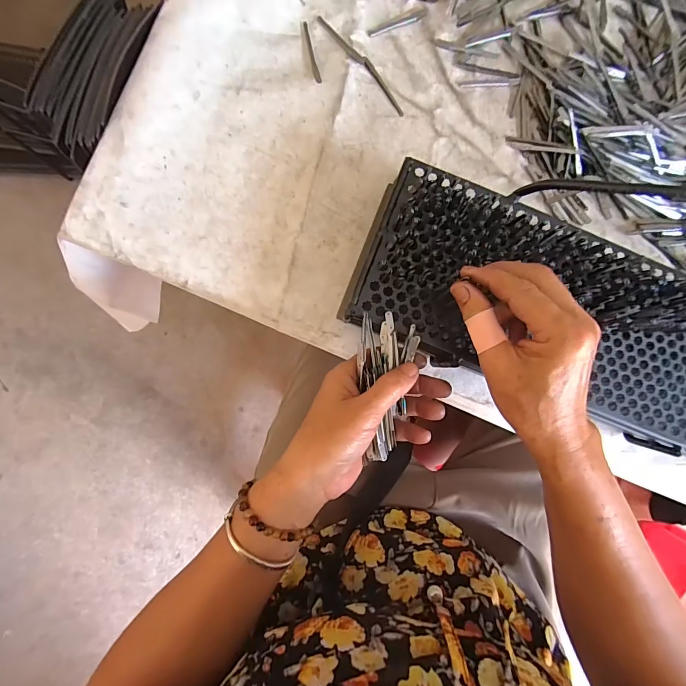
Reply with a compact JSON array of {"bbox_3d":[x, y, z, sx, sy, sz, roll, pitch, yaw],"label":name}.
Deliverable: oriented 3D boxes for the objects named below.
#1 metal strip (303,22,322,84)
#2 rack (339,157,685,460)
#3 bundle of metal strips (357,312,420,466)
[{"bbox_3d":[-0.031,-0.290,0.373,0.006,0.004,0.065,-13,87,-4],"label":"metal strip"},{"bbox_3d":[0.305,0.019,0.320,0.612,0.033,0.155,22,86,-3],"label":"rack"},{"bbox_3d":[0.036,0.034,0.294,0.045,0.014,0.112,1,84,-3],"label":"bundle of metal strips"}]

